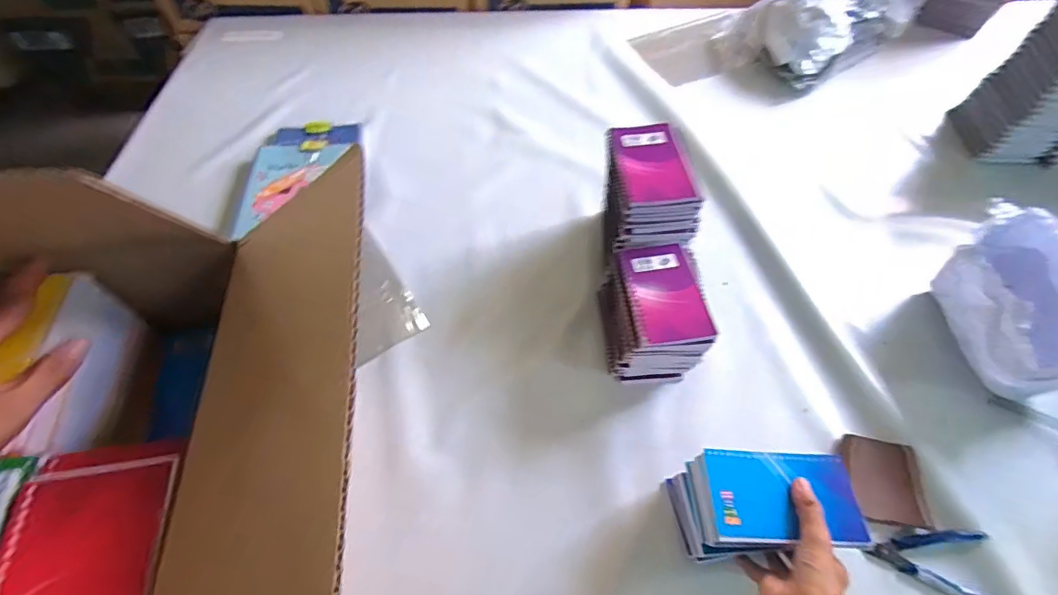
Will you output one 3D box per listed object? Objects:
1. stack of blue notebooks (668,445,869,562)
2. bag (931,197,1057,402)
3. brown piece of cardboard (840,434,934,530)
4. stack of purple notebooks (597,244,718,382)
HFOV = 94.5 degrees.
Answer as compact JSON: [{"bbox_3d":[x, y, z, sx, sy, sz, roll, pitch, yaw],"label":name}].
[{"bbox_3d":[0.231,0.209,0.492,0.145,0.094,0.089,-3,57,-1],"label":"stack of blue notebooks"},{"bbox_3d":[0.590,0.008,0.580,0.127,0.117,0.216,8,58,6],"label":"bag"},{"bbox_3d":[0.392,0.201,0.539,0.075,0.018,0.086,7,57,5],"label":"brown piece of cardboard"},{"bbox_3d":[0.152,0.023,0.607,0.102,0.118,0.141,-3,57,-1],"label":"stack of purple notebooks"}]

